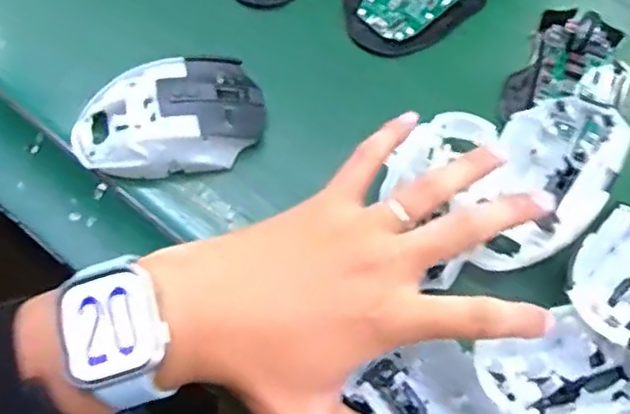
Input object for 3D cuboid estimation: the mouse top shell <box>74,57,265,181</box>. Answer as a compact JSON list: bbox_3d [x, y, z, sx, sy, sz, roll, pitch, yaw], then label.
[{"bbox_3d":[-0.089,-0.054,0.403,0.114,0.034,0.062,-18,70,-9],"label":"mouse top shell"}]

